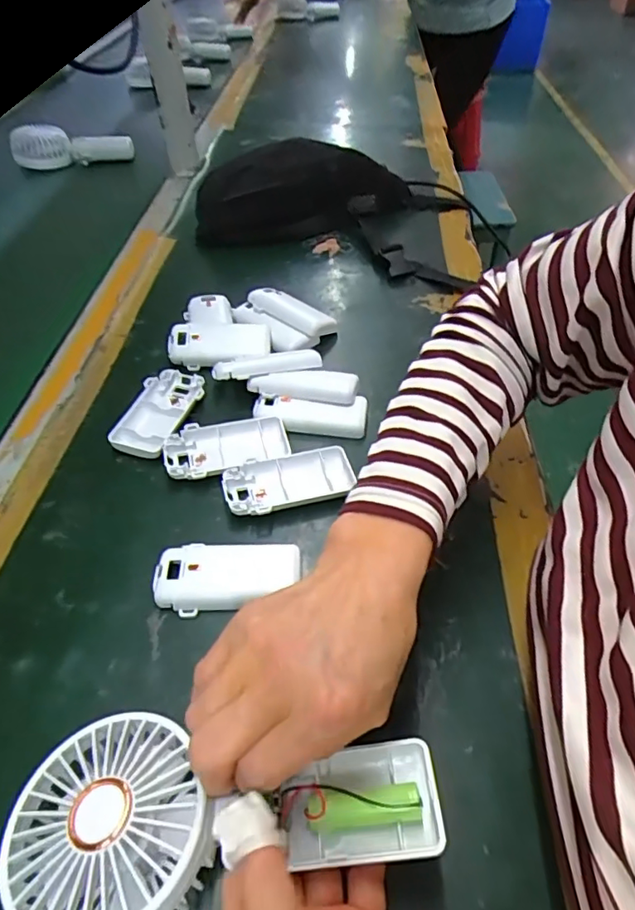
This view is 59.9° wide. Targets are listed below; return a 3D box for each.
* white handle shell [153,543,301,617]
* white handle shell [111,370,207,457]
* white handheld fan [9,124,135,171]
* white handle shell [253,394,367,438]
[{"bbox_3d":[-0.058,0.079,0.359,0.091,0.018,0.043,-1,47,-2],"label":"white handle shell"},{"bbox_3d":[-0.131,-0.035,0.465,0.051,0.018,0.092,9,47,7],"label":"white handle shell"},{"bbox_3d":[-0.406,-0.514,0.920,0.195,0.065,0.029,-2,47,-3],"label":"white handheld fan"},{"bbox_3d":[-0.006,-0.033,0.460,0.093,0.016,0.033,1,47,-1],"label":"white handle shell"}]

